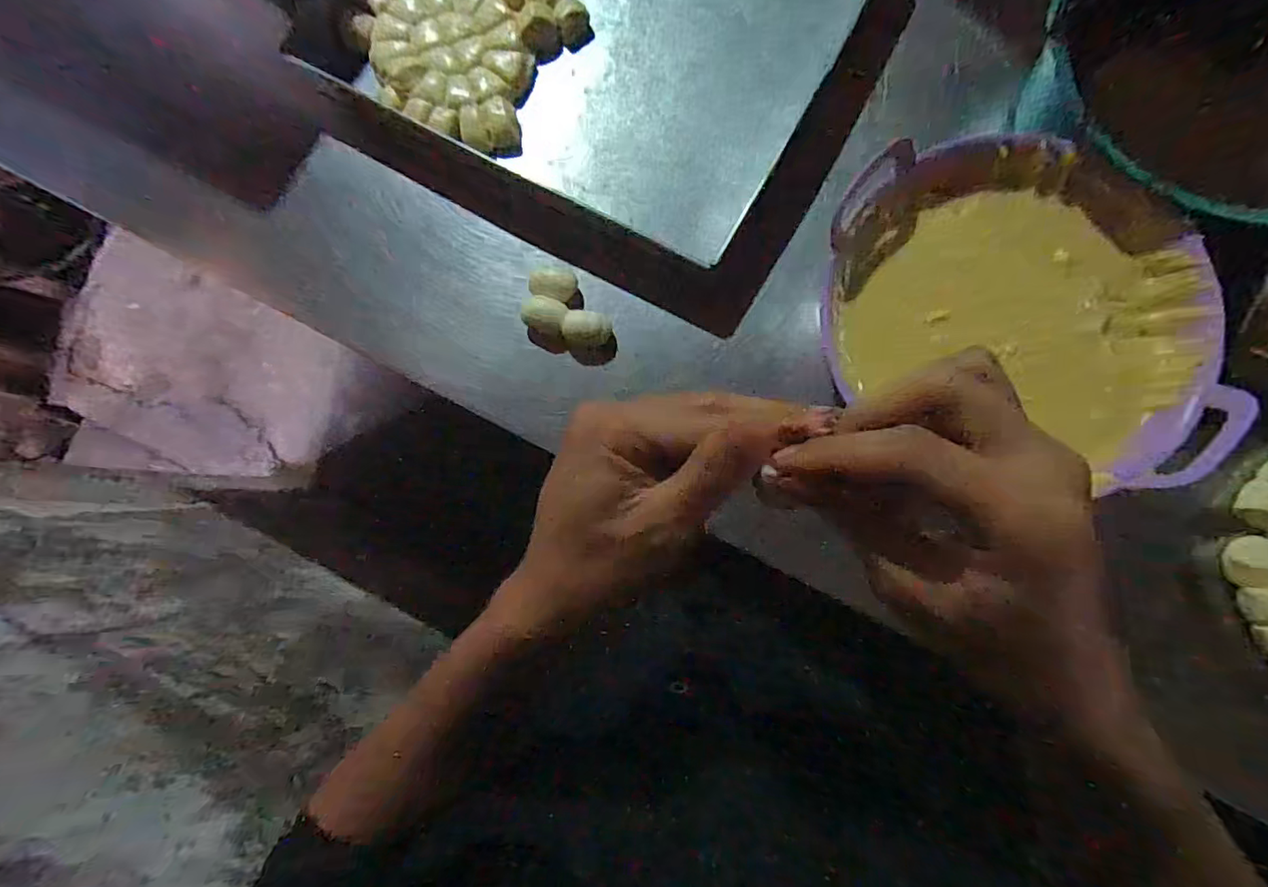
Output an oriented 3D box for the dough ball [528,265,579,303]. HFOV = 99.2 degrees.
[{"bbox_3d":[-0.081,-0.160,0.544,0.045,0.029,0.030,0,84,4],"label":"dough ball"}]

